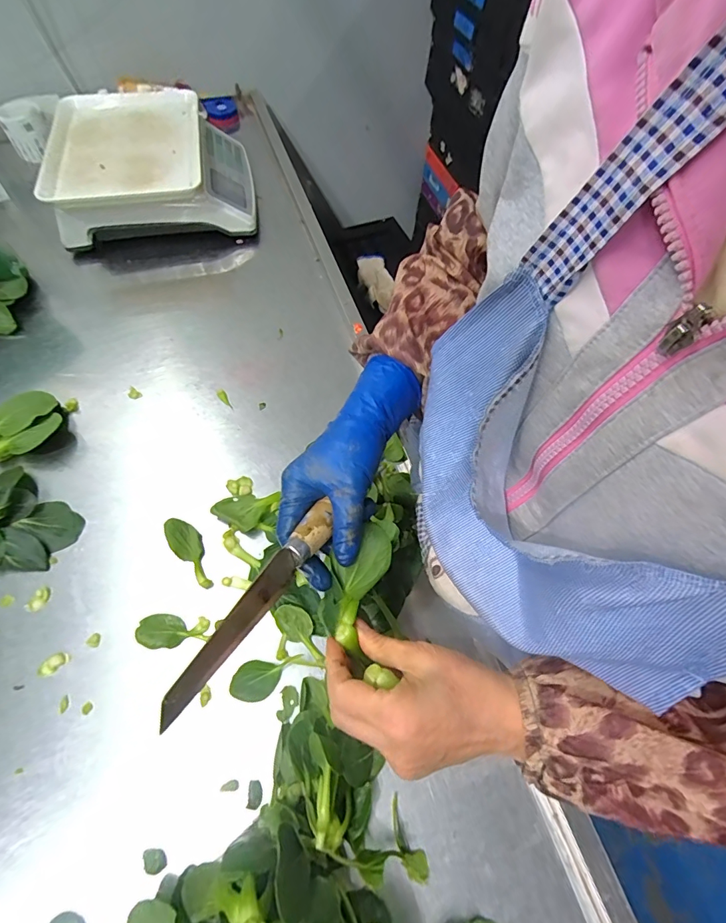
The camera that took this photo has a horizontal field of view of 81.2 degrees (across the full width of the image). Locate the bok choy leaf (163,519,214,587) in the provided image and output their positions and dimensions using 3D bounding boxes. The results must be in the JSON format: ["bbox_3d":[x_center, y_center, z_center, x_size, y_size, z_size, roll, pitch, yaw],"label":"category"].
[{"bbox_3d":[-0.172,0.091,0.423,0.028,0.016,0.077,-31,68,-18],"label":"bok choy leaf"}]

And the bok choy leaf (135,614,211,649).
[{"bbox_3d":[-0.176,0.157,0.394,0.063,0.008,0.028,0,62,-3],"label":"bok choy leaf"}]

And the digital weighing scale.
[{"bbox_3d":[-0.317,-0.457,0.648,0.280,0.095,0.282,-14,63,-11],"label":"digital weighing scale"}]

